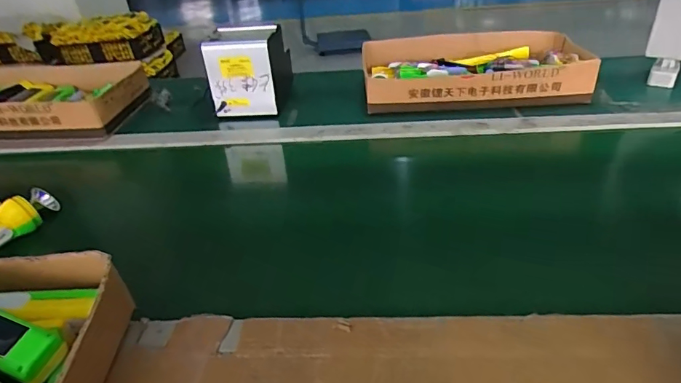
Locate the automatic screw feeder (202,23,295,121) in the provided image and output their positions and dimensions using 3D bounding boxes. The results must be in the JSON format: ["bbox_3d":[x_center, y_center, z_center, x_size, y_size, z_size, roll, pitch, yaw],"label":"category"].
[{"bbox_3d":[-0.178,-0.250,0.932,0.125,0.137,0.177,0,35,8],"label":"automatic screw feeder"}]

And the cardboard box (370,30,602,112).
[{"bbox_3d":[0.261,-0.245,0.932,0.423,0.074,0.230,-1,35,6],"label":"cardboard box"}]

